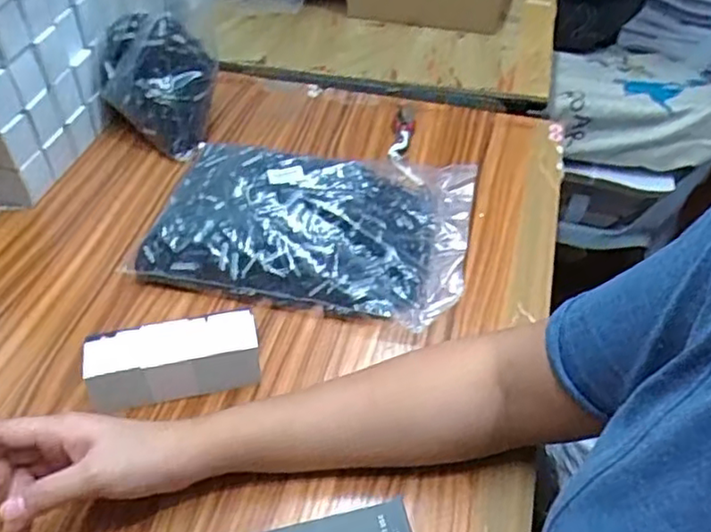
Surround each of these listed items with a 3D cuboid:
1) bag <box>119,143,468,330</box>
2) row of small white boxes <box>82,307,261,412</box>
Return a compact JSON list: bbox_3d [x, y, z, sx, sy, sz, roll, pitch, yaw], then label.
[{"bbox_3d":[-0.034,-0.047,0.597,0.265,0.062,0.182,10,46,9],"label":"bag"},{"bbox_3d":[-0.133,0.072,0.490,0.120,0.052,0.038,-9,46,-10],"label":"row of small white boxes"}]

